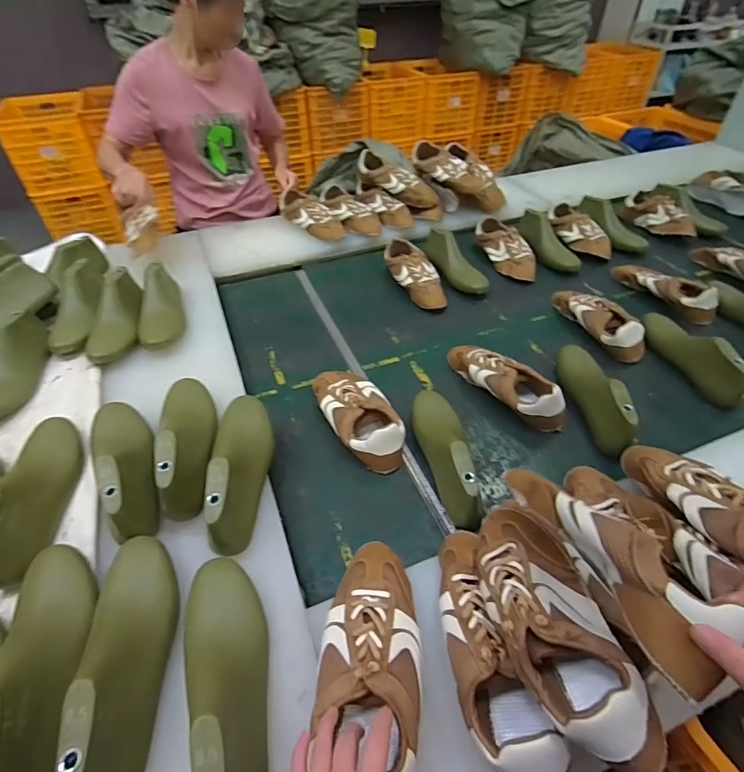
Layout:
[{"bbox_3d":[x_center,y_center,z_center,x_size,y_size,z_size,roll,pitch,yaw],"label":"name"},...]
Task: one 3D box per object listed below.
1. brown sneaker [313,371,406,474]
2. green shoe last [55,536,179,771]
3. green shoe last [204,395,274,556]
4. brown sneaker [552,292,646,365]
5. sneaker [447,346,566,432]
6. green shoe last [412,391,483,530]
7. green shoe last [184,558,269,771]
[{"bbox_3d":[-0.026,0.042,0.753,0.103,0.076,0.236,-24,50,-20],"label":"brown sneaker"},{"bbox_3d":[-0.246,0.262,0.442,0.069,0.085,0.249,-15,48,-12],"label":"green shoe last"},{"bbox_3d":[-0.178,0.100,0.613,0.080,0.094,0.253,-8,47,-5],"label":"green shoe last"},{"bbox_3d":[0.479,-0.146,0.938,0.084,0.075,0.248,-15,48,-12],"label":"brown sneaker"},{"bbox_3d":[0.242,-0.014,0.799,0.086,0.076,0.248,-28,52,-23],"label":"sneaker"},{"bbox_3d":[0.125,0.091,0.676,0.082,0.073,0.265,-9,47,-7],"label":"green shoe last"},{"bbox_3d":[-0.139,0.280,0.422,0.069,0.083,0.245,-15,48,-12],"label":"green shoe last"}]

